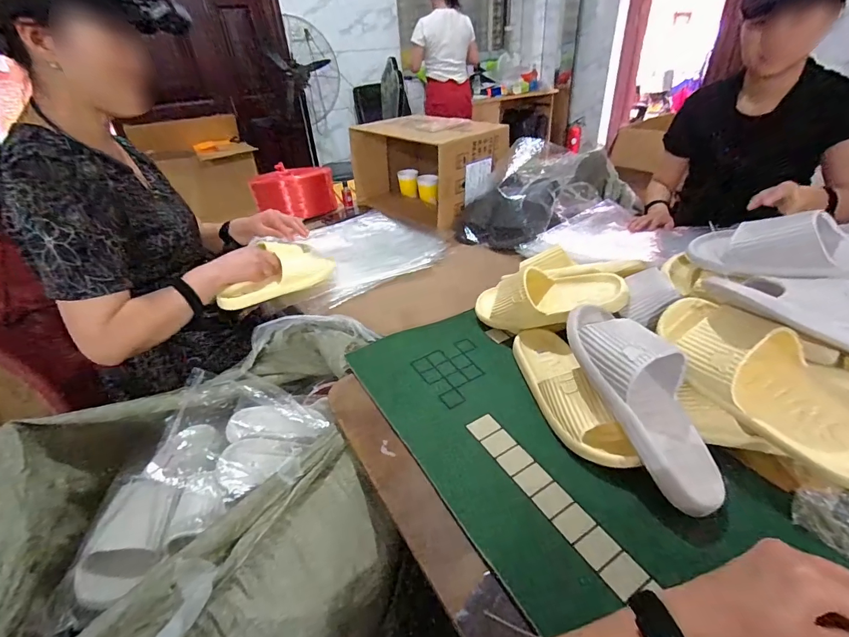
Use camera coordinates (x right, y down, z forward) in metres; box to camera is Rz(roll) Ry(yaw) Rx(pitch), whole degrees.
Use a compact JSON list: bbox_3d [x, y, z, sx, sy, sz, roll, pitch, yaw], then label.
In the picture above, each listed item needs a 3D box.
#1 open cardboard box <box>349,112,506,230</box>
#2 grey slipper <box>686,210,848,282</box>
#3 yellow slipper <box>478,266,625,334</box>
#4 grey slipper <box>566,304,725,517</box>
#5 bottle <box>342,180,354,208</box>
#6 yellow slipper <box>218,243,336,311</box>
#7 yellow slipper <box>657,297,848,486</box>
[{"bbox_3d":[0.012,-0.455,1.243,0.287,0.279,0.405,-28,40,-32],"label":"open cardboard box"},{"bbox_3d":[0.504,-0.083,0.503,0.263,0.068,0.105,10,36,21],"label":"grey slipper"},{"bbox_3d":[0.198,-0.039,0.668,0.254,0.087,0.099,-7,29,29],"label":"yellow slipper"},{"bbox_3d":[0.273,0.086,0.485,0.114,0.062,0.272,-12,61,-12],"label":"grey slipper"},{"bbox_3d":[-0.259,-0.413,1.338,0.032,0.087,0.027,-9,34,-7],"label":"bottle"},{"bbox_3d":[-0.319,-0.103,0.852,0.238,0.081,0.110,-22,37,-24],"label":"yellow slipper"},{"bbox_3d":[0.399,0.068,0.458,0.106,0.082,0.271,-20,53,-22],"label":"yellow slipper"}]

